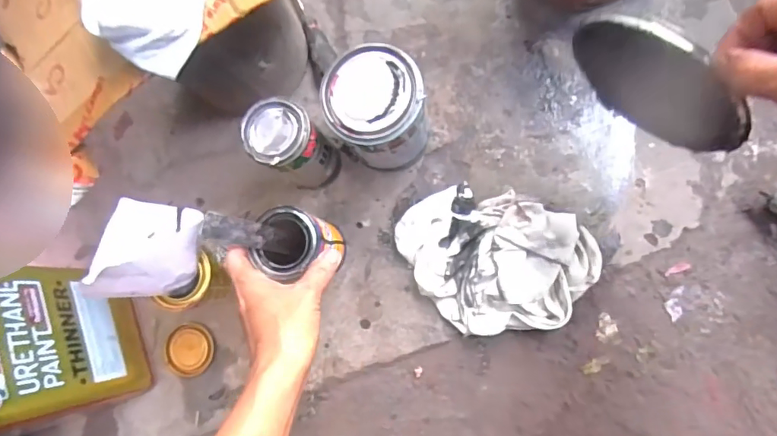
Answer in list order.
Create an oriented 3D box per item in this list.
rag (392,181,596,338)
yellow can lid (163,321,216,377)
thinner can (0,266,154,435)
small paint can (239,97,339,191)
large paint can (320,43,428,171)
[{"bbox_3d":[0.127,0.044,0.565,0.226,0.051,0.175,-8,84,7],"label":"rag"},{"bbox_3d":[-0.254,0.168,0.619,0.061,0.005,0.065,-1,85,8],"label":"yellow can lid"},{"bbox_3d":[-0.398,0.138,0.520,0.127,0.247,0.165,-17,81,6],"label":"thinner can"},{"bbox_3d":[-0.107,-0.080,0.565,0.074,0.133,0.070,-1,85,8],"label":"small paint can"},{"bbox_3d":[-0.009,-0.118,0.550,0.101,0.148,0.103,-1,85,8],"label":"large paint can"}]

